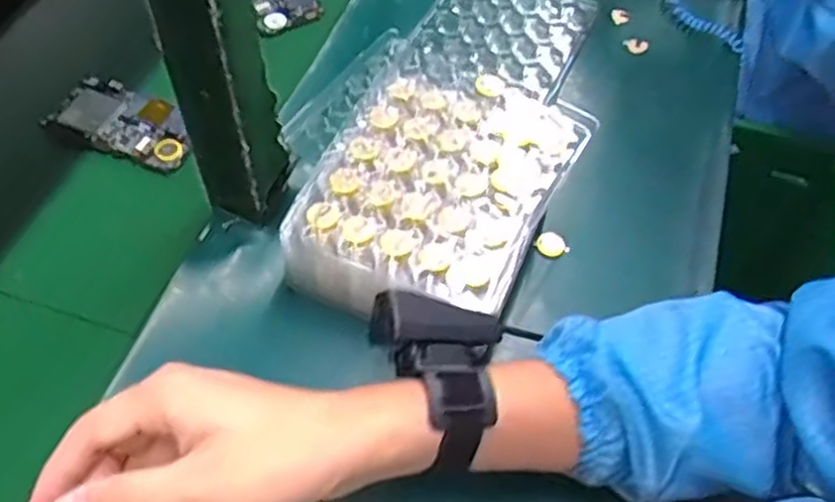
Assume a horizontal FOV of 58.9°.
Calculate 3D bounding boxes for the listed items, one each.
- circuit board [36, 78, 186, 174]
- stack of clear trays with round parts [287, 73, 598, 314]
[{"bbox_3d":[-0.238,-0.104,0.609,0.127,0.009,0.068,23,57,14],"label":"circuit board"},{"bbox_3d":[0.013,-0.032,0.511,0.151,0.079,0.184,24,58,15],"label":"stack of clear trays with round parts"}]

